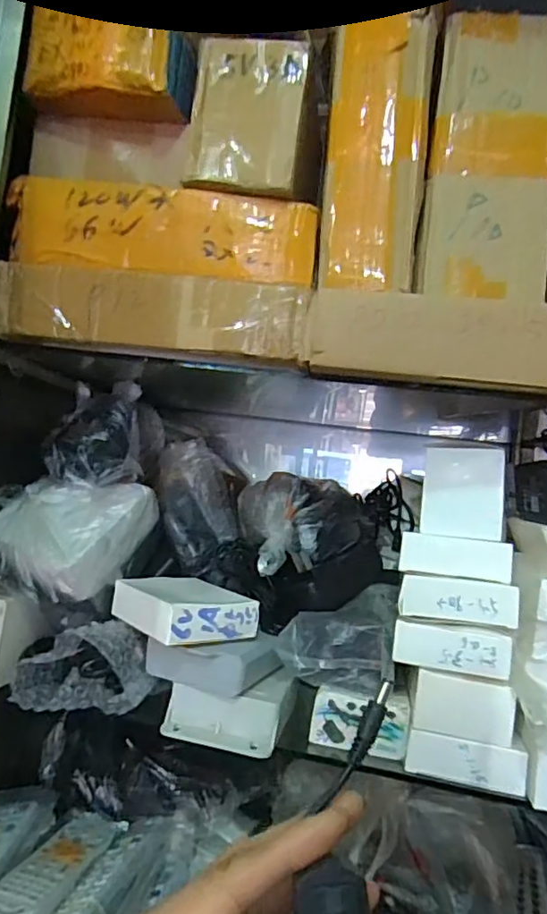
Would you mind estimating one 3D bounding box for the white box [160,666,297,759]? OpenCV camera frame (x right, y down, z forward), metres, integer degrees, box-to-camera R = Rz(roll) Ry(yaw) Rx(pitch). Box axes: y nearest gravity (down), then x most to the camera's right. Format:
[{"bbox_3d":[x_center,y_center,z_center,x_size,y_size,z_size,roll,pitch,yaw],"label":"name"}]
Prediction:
[{"bbox_3d":[-0.032,0.189,0.425,0.087,0.040,0.067,6,-3,9],"label":"white box"}]

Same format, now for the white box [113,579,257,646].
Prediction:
[{"bbox_3d":[-0.072,0.119,0.446,0.079,0.030,0.097,9,-4,-37],"label":"white box"}]

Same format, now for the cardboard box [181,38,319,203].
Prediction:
[{"bbox_3d":[-0.016,-0.238,0.414,0.094,0.100,0.052,6,-3,6],"label":"cardboard box"}]

